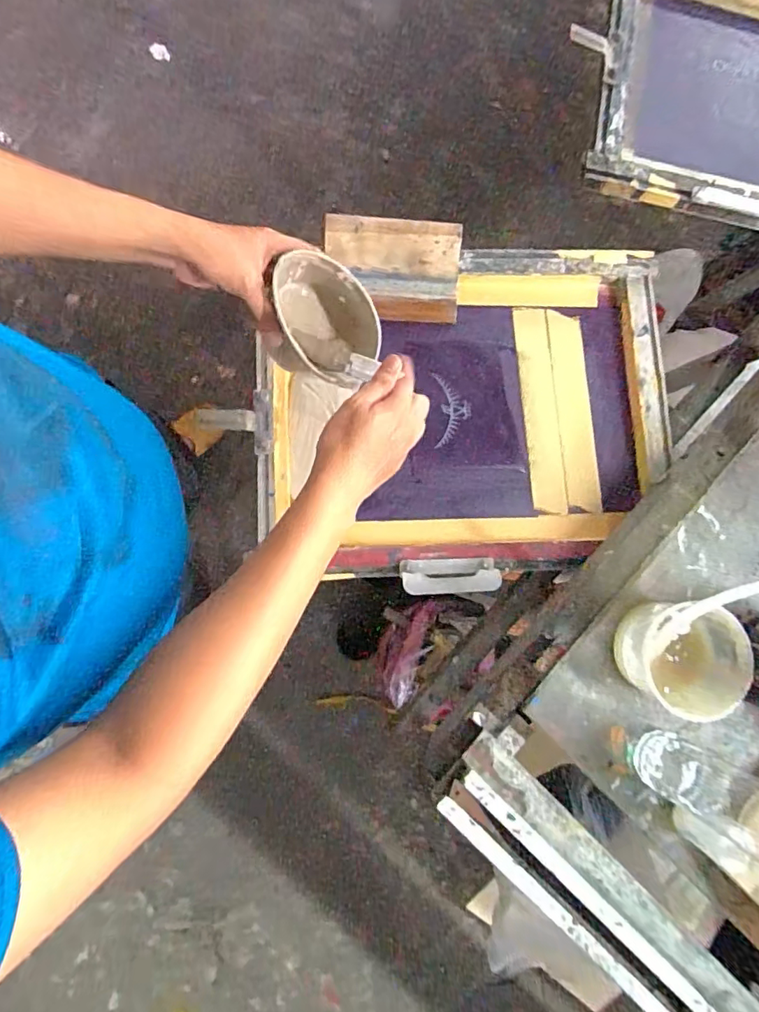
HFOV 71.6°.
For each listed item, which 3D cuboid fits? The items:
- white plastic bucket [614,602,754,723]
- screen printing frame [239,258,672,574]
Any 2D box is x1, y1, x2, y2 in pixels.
[{"bbox_3d":[0.315,0.160,0.549,0.126,0.060,0.113,7,79,2],"label":"white plastic bucket"},{"bbox_3d":[0.123,-0.134,0.703,0.536,0.054,0.428,-2,85,-9],"label":"screen printing frame"}]

